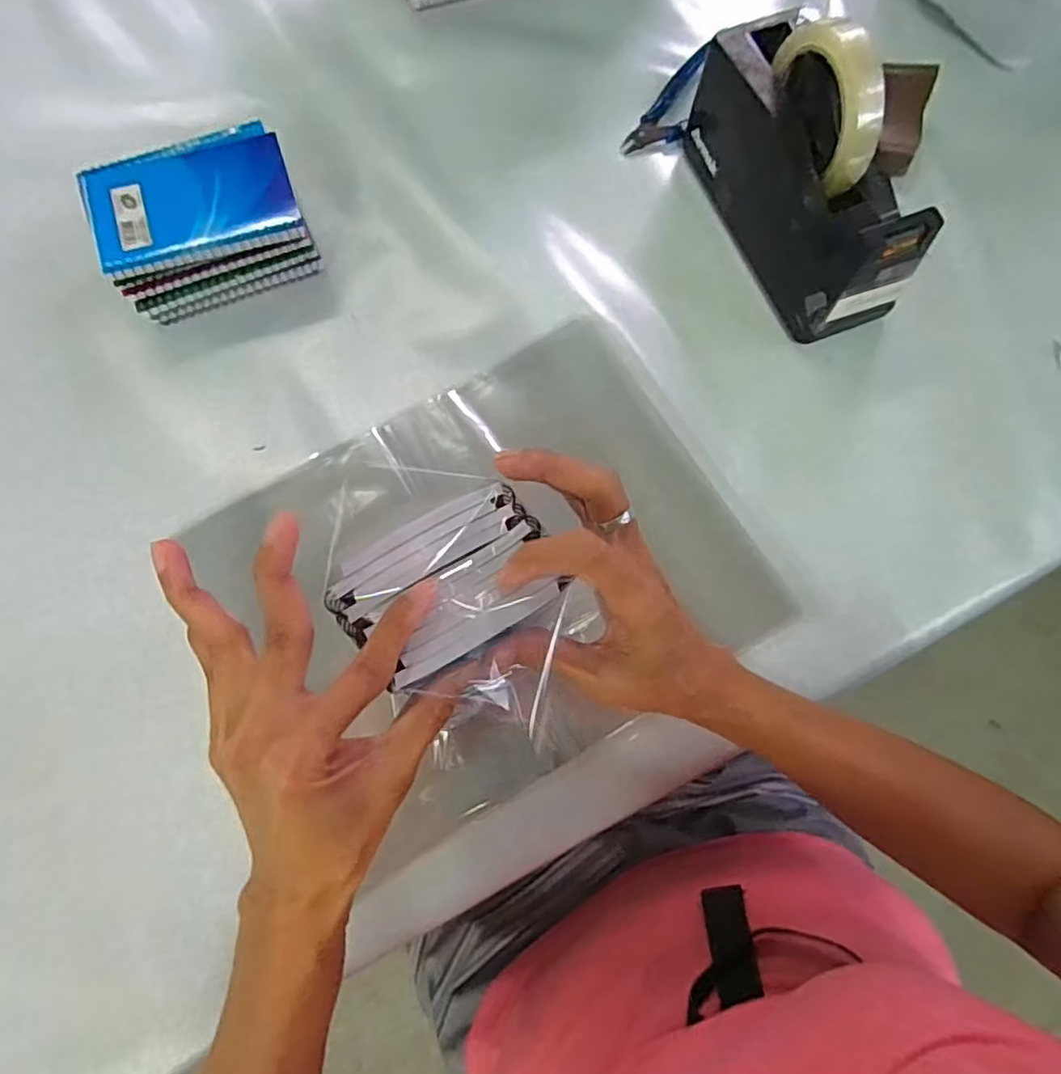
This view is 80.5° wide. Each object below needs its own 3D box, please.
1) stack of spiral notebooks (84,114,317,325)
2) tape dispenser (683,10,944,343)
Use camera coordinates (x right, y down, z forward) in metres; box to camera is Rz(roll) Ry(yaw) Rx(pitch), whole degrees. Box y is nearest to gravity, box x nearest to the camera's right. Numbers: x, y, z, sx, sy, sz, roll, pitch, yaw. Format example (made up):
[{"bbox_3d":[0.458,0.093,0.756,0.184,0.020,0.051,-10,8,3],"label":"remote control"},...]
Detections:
[{"bbox_3d":[-0.227,-0.219,0.442,0.133,0.059,0.100,-22,75,-7],"label":"stack of spiral notebooks"},{"bbox_3d":[0.185,-0.252,0.422,0.066,0.120,0.200,-22,75,-7],"label":"tape dispenser"}]

